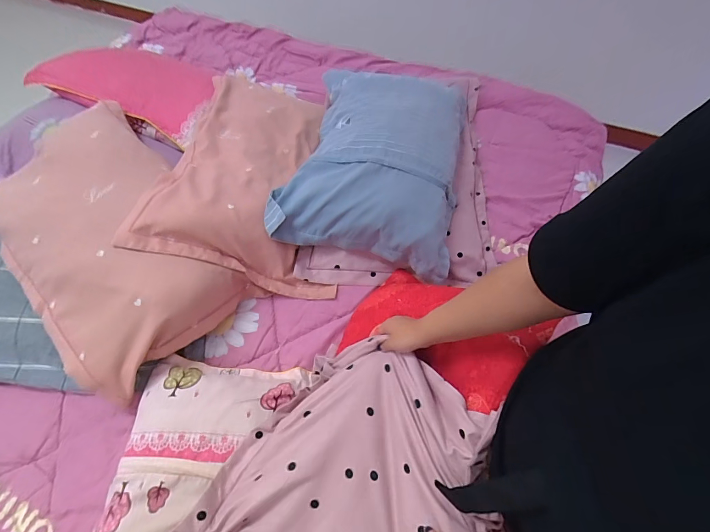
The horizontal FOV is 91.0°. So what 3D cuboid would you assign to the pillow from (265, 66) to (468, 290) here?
[{"bbox_3d":[0.074,-0.291,0.902,0.430,0.151,0.608,14,63,8],"label":"pillow"}]

